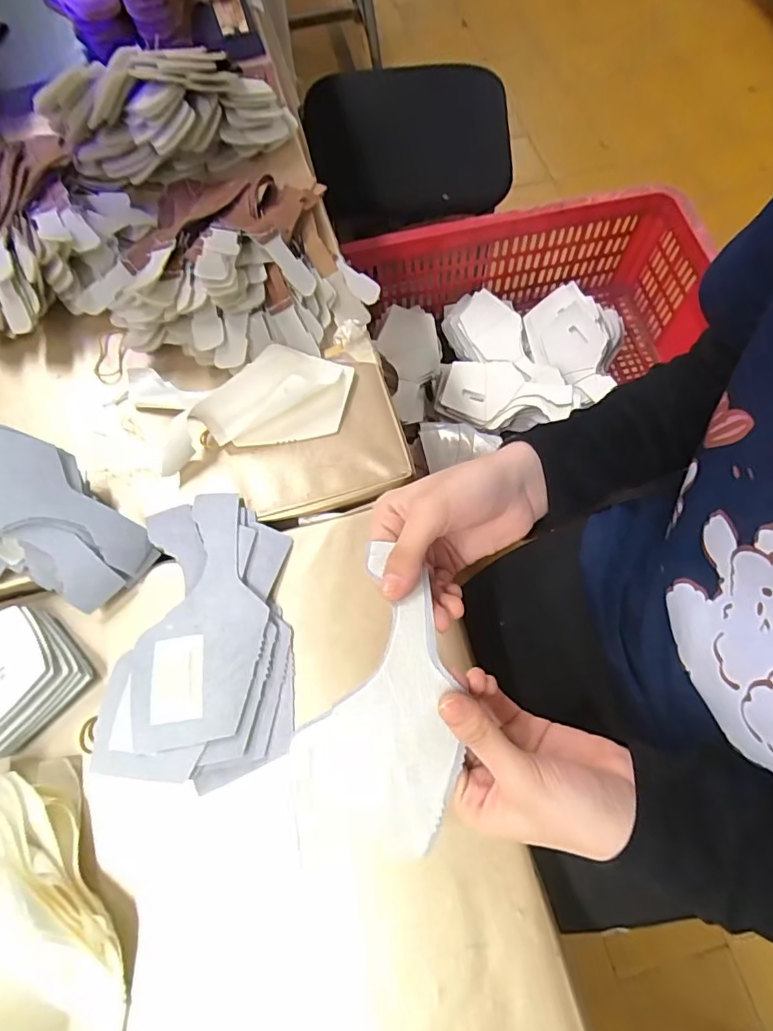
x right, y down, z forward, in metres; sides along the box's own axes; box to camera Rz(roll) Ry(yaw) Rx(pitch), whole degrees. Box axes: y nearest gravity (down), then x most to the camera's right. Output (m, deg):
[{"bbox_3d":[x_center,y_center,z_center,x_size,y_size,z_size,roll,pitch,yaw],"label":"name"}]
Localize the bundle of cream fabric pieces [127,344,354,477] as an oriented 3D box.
[{"bbox_3d":[-0.118,-0.097,0.440,0.176,0.032,0.086,-16,70,-5],"label":"bundle of cream fabric pieces"}]

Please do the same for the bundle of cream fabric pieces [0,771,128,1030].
[{"bbox_3d":[-0.218,0.242,0.315,0.088,0.041,0.183,-33,72,-11],"label":"bundle of cream fabric pieces"}]

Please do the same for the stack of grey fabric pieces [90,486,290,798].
[{"bbox_3d":[-0.126,0.081,0.382,0.122,0.020,0.197,3,69,2],"label":"stack of grey fabric pieces"}]

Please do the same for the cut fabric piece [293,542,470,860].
[{"bbox_3d":[0.002,0.100,0.280,0.077,0.041,0.155,12,70,6],"label":"cut fabric piece"}]

